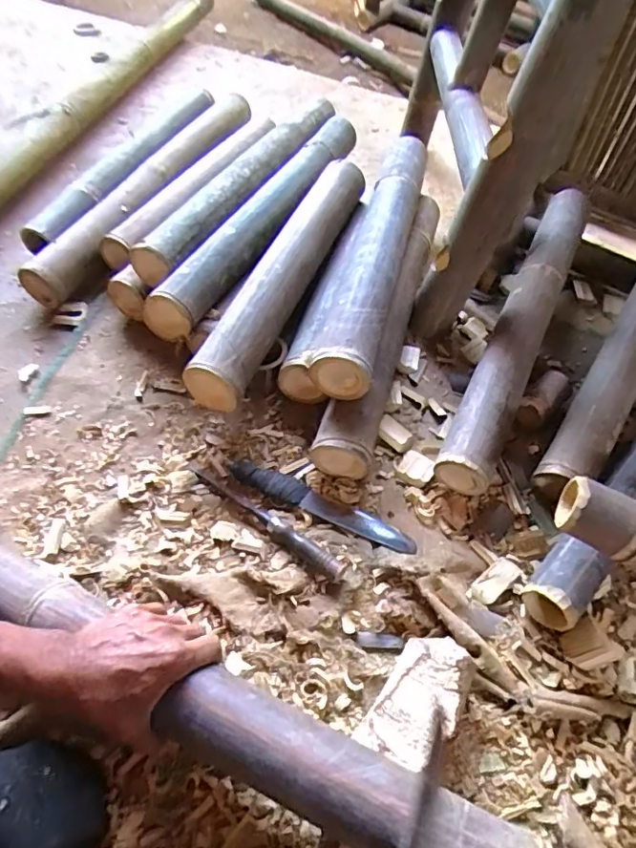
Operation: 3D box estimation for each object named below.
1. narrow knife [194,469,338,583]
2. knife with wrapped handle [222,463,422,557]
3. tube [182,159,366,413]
[{"bbox_3d":[-0.066,0.118,0.673,0.234,0.018,0.024,35,60,19],"label":"narrow knife"},{"bbox_3d":[0.002,0.102,0.692,0.263,0.021,0.038,21,56,11],"label":"knife with wrapped handle"},{"bbox_3d":[-0.051,-0.235,0.833,0.085,0.092,0.520,19,56,9],"label":"tube"}]

